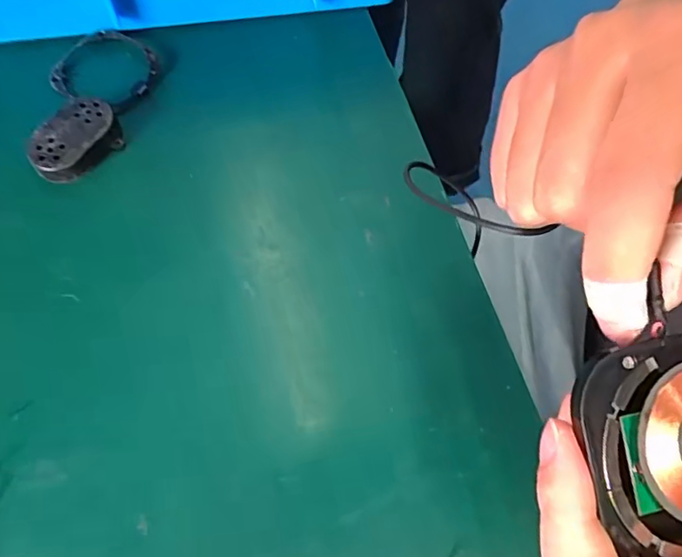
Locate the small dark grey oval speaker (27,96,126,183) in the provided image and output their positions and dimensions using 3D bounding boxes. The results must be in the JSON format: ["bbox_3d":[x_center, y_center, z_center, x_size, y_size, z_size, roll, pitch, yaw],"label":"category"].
[{"bbox_3d":[-0.154,-0.080,0.310,0.035,0.014,0.053,37,70,15],"label":"small dark grey oval speaker"}]

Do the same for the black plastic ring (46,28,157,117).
[{"bbox_3d":[-0.148,-0.134,0.340,0.061,0.004,0.058,0,65,-1],"label":"black plastic ring"}]

